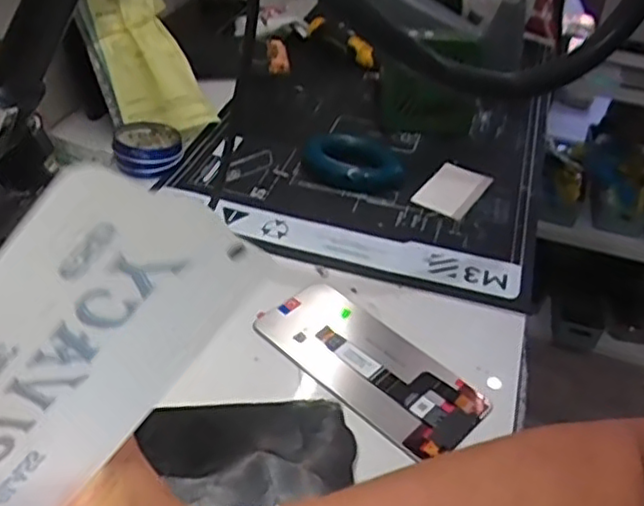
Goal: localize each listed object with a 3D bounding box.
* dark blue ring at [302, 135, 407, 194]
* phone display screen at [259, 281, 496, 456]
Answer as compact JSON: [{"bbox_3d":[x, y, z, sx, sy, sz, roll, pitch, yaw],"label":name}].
[{"bbox_3d":[0.028,-0.084,0.612,0.095,0.030,0.053,22,44,19],"label":"dark blue ring"},{"bbox_3d":[0.031,0.073,0.455,0.159,0.004,0.072,34,48,29],"label":"phone display screen"}]

